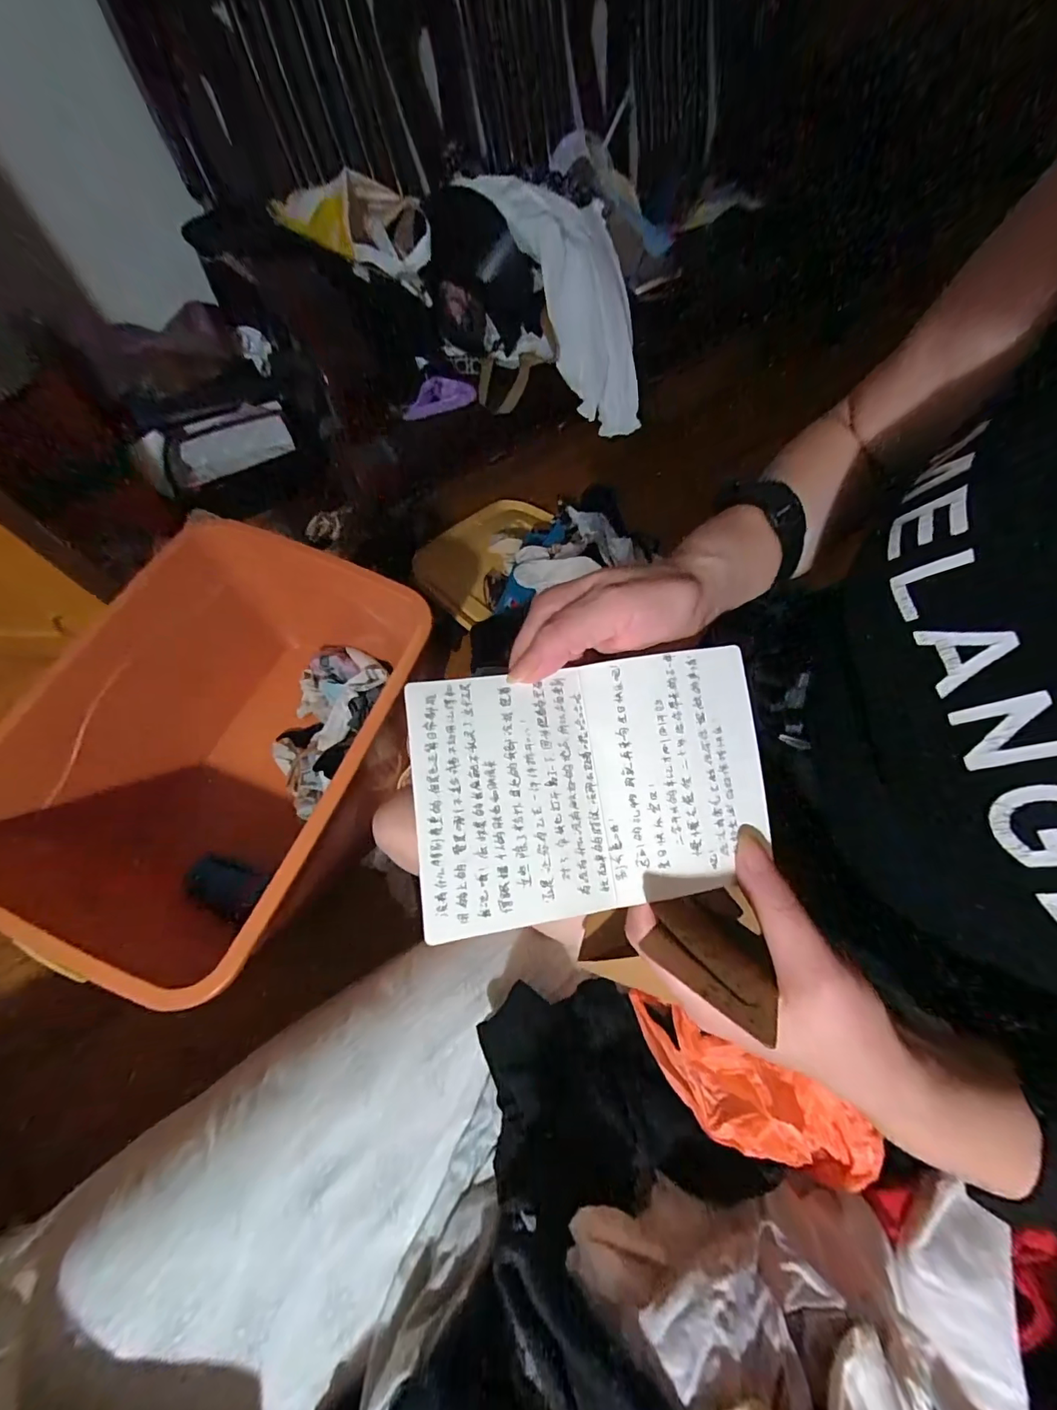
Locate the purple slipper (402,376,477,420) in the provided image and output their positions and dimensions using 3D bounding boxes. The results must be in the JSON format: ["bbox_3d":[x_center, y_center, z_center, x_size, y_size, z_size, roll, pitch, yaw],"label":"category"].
[{"bbox_3d":[-0.185,-0.632,0.982,0.150,0.024,0.065,-14,103,2],"label":"purple slipper"}]

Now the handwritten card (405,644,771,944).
[{"bbox_3d":[0.032,0.036,0.228,0.165,0.008,0.113,-6,78,-8],"label":"handwritten card"}]

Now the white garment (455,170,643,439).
[{"bbox_3d":[0.125,-0.885,1.048,0.329,0.545,0.103,-49,33,-20],"label":"white garment"}]

